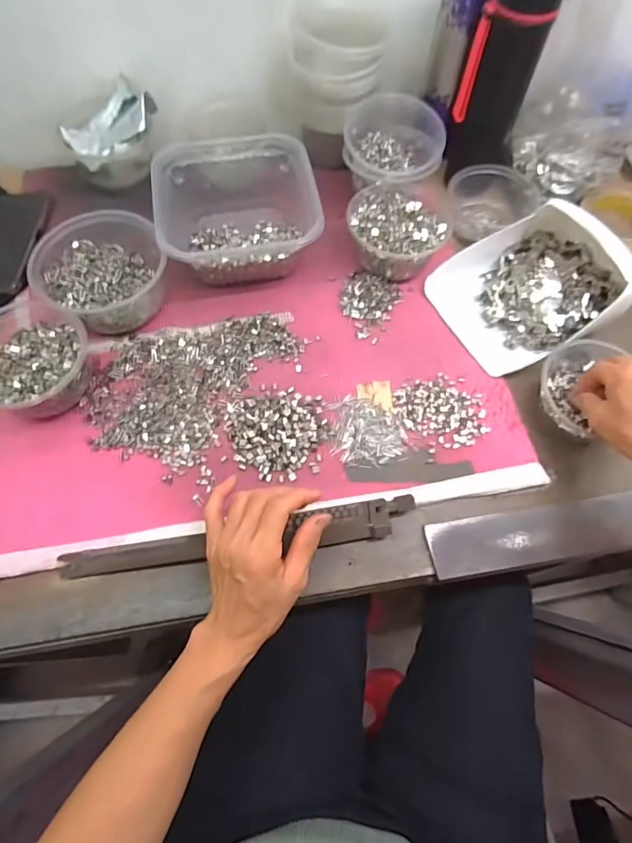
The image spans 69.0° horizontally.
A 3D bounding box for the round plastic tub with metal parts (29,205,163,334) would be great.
[{"bbox_3d":[-0.232,-0.170,0.499,0.135,0.059,0.149,-30,69,-15],"label":"round plastic tub with metal parts"}]

